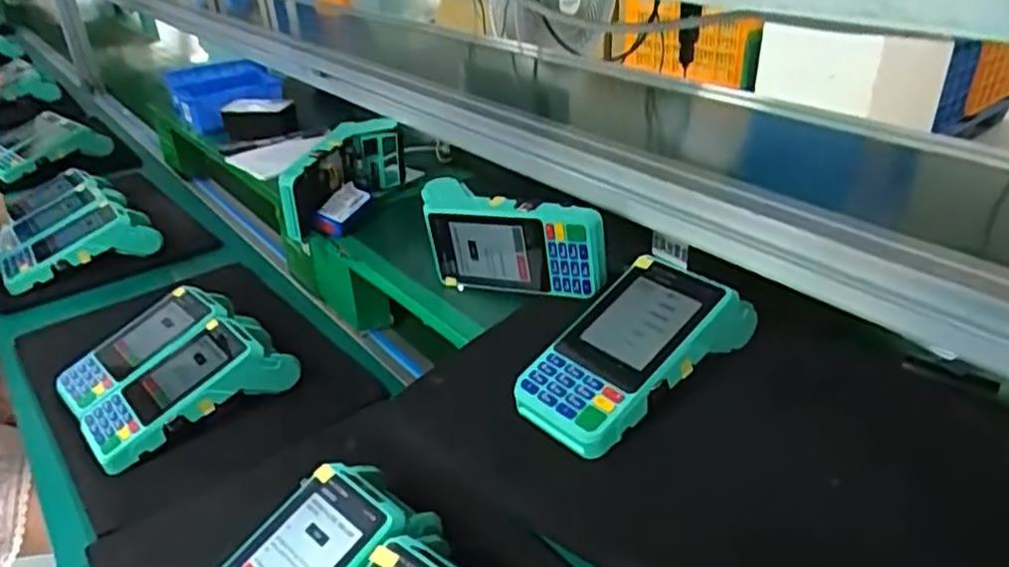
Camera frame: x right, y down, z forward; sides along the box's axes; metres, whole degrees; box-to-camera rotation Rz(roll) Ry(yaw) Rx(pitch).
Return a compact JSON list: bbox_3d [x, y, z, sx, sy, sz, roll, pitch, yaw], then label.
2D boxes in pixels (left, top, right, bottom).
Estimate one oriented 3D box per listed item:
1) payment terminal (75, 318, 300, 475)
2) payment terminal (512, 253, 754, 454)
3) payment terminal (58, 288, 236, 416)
[{"bbox_3d":[-0.276,0.090,0.612,0.163,0.065,0.089,-23,36,-32],"label":"payment terminal"},{"bbox_3d":[0.085,0.037,0.452,0.155,0.060,0.074,-25,38,-35],"label":"payment terminal"},{"bbox_3d":[-0.331,0.057,0.656,0.156,0.037,0.083,-40,44,-23],"label":"payment terminal"}]

